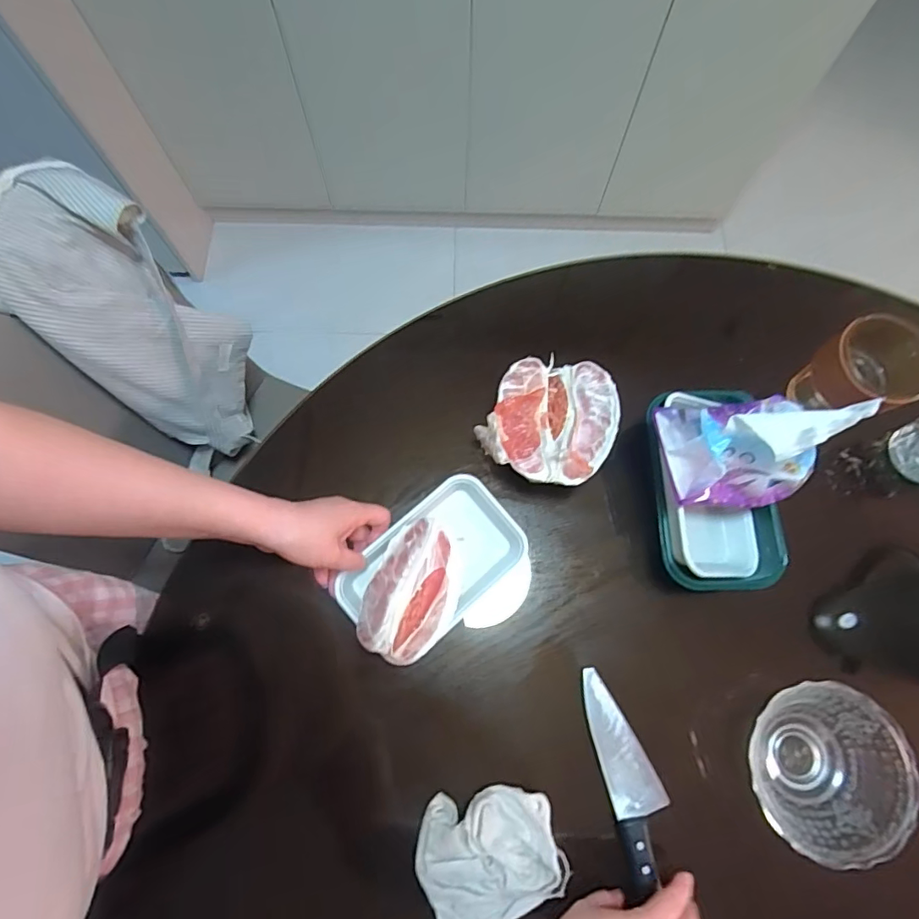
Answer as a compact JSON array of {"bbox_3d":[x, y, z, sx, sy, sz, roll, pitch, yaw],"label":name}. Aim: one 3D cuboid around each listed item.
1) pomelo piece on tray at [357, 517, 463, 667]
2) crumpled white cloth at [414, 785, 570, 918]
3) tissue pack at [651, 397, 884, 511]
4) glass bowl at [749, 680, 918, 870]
[{"bbox_3d":[-0.040,0.120,0.479,0.078,0.041,0.122,25,73,6],"label":"pomelo piece on tray"},{"bbox_3d":[0.026,0.344,0.443,0.118,0.020,0.108,-6,73,-3],"label":"crumpled white cloth"},{"bbox_3d":[0.247,-0.013,0.442,0.125,0.107,0.082,-3,73,-2],"label":"tissue pack"},{"bbox_3d":[0.312,0.266,0.460,0.125,0.055,0.133,0,72,-1],"label":"glass bowl"}]

